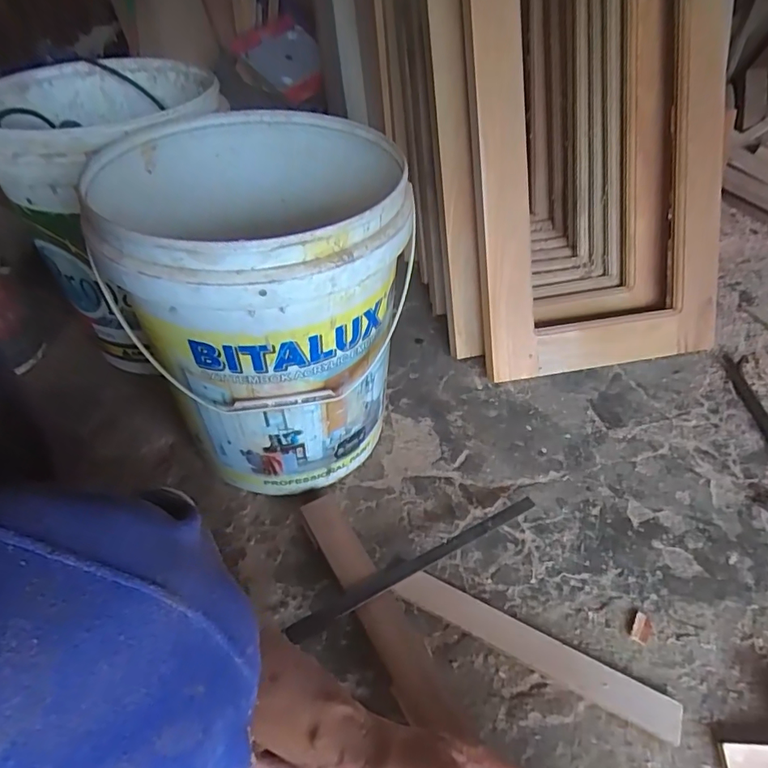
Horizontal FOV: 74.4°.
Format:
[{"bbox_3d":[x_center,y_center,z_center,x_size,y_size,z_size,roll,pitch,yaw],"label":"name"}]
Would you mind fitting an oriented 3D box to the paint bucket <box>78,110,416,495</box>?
[{"bbox_3d":[-0.129,-0.088,0.604,0.300,0.339,0.308,0,45,0],"label":"paint bucket"}]

